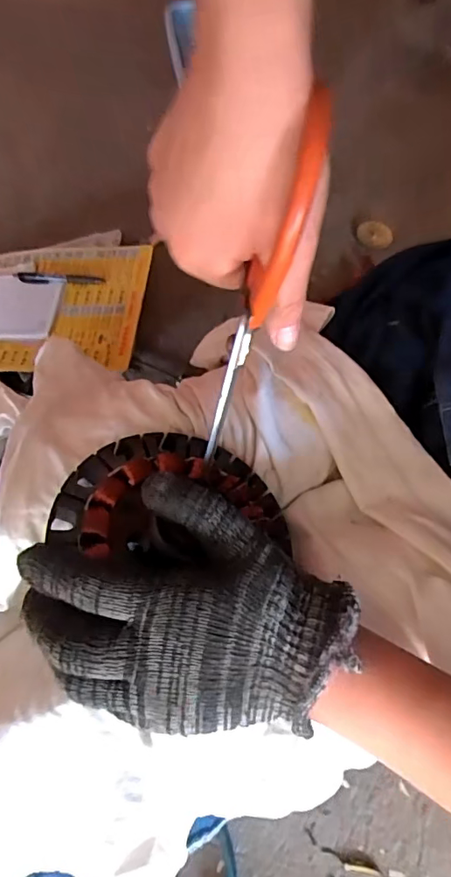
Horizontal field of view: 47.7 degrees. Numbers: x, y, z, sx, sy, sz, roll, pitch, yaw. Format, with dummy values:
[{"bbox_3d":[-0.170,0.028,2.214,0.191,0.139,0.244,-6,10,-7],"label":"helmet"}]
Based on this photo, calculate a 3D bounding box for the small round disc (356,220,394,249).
[{"bbox_3d":[0.274,-0.372,0.933,0.059,0.012,0.065,-31,73,-3],"label":"small round disc"}]

